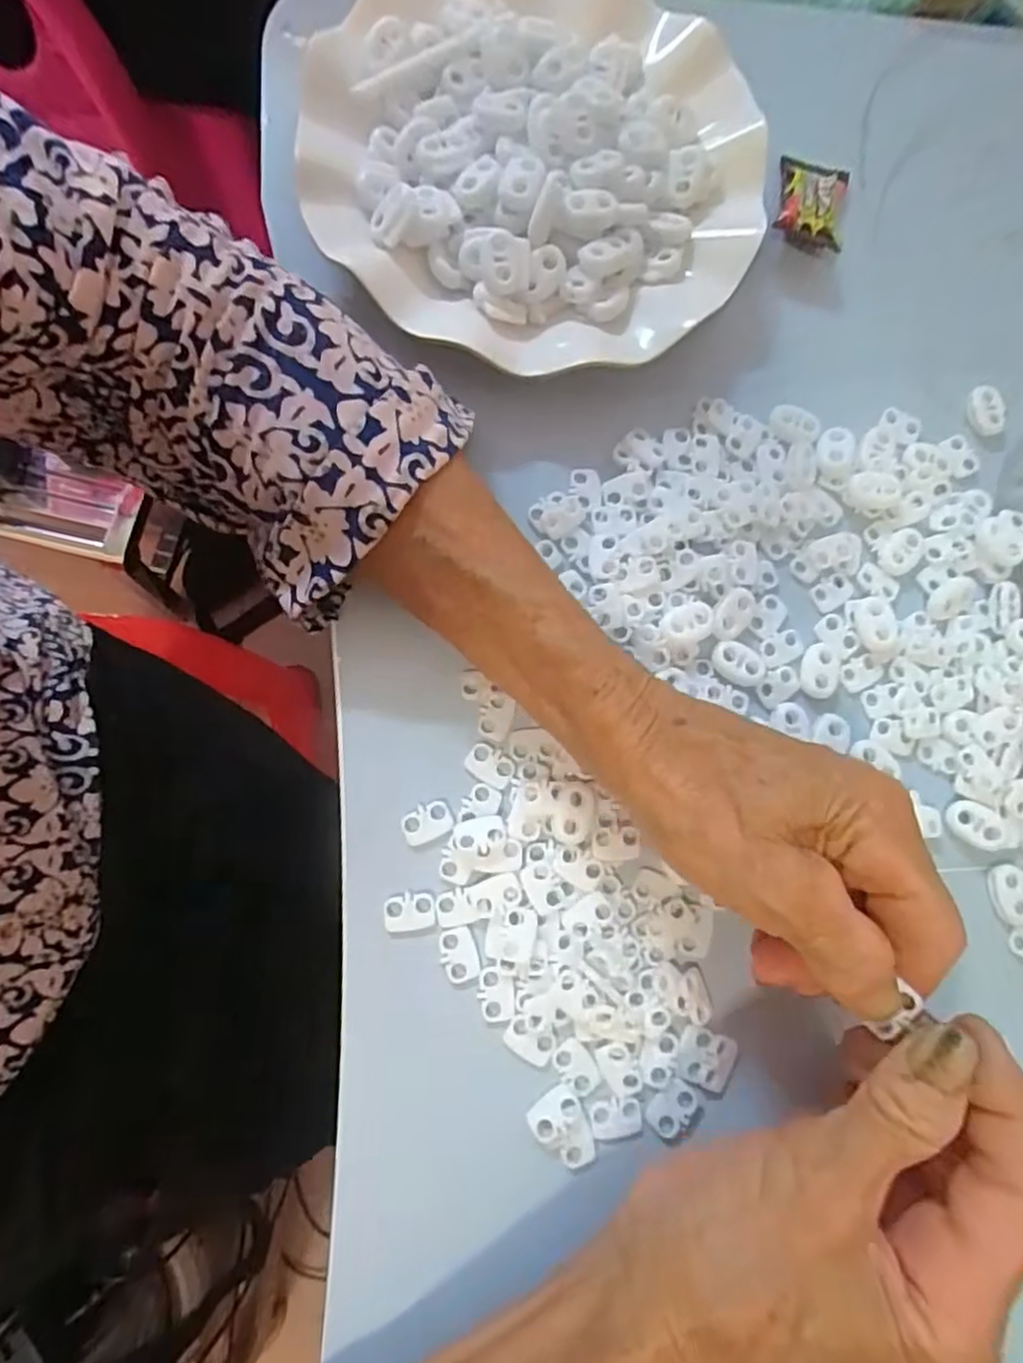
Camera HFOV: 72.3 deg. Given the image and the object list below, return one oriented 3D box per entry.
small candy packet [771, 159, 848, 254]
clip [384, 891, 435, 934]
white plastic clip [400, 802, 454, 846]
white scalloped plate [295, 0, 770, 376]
[{"bbox_3d":[0.132,-0.213,0.307,0.030,0.012,0.049,15,77,-3],"label":"small candy packet"},{"bbox_3d":[-0.036,0.082,0.246,0.018,0.004,0.013,-3,78,-7],"label":"clip"},{"bbox_3d":[-0.030,0.051,0.252,0.018,0.004,0.013,-18,80,-10],"label":"white plastic clip"},{"bbox_3d":[0.011,-0.210,0.287,0.178,0.045,0.180,1,78,-6],"label":"white scalloped plate"}]

